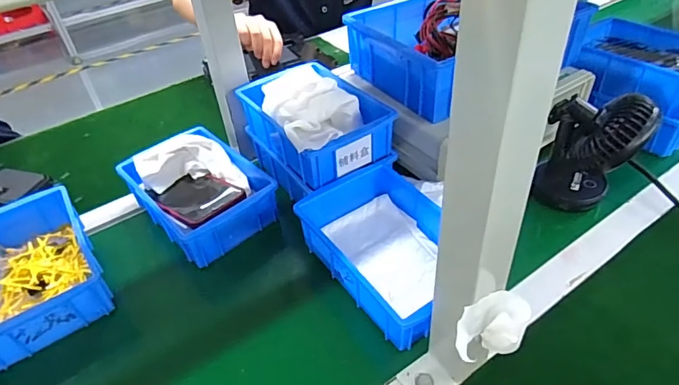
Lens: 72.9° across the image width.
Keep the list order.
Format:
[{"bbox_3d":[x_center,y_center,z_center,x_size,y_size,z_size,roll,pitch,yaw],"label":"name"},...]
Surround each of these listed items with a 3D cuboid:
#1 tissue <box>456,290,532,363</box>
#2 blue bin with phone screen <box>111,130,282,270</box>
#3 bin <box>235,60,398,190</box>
[{"bbox_3d":[0.119,0.111,0.369,0.056,0.057,0.030,-17,42,-14],"label":"tissue"},{"bbox_3d":[-0.184,-0.001,0.611,0.137,0.081,0.180,-34,48,-30],"label":"blue bin with phone screen"},{"bbox_3d":[-0.035,-0.101,0.613,0.136,0.065,0.193,-25,45,-22],"label":"bin"}]

